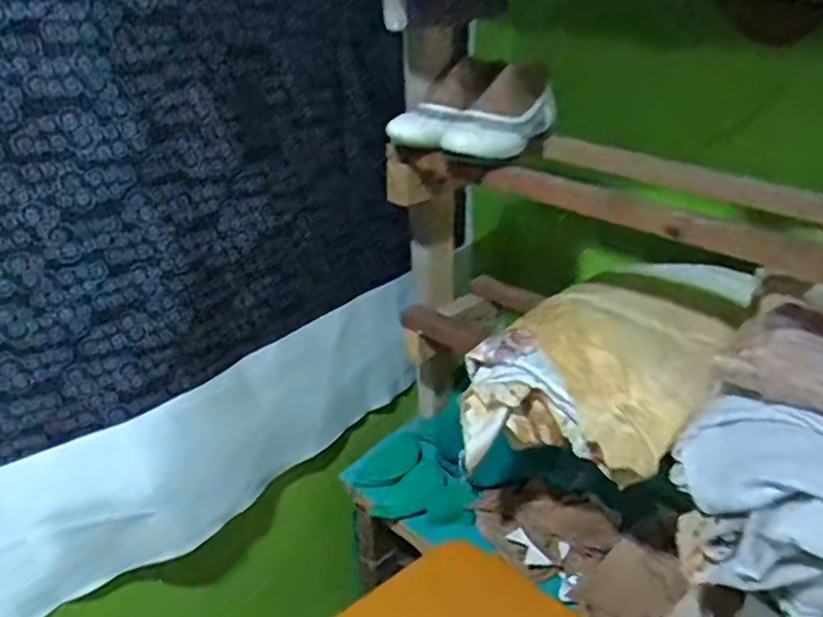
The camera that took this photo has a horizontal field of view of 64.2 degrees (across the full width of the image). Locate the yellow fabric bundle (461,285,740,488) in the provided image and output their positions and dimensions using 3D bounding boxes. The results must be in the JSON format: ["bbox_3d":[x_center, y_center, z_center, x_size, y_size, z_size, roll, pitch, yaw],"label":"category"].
[{"bbox_3d":[0.211,0.077,0.768,0.265,0.129,0.263,14,32,24],"label":"yellow fabric bundle"}]

